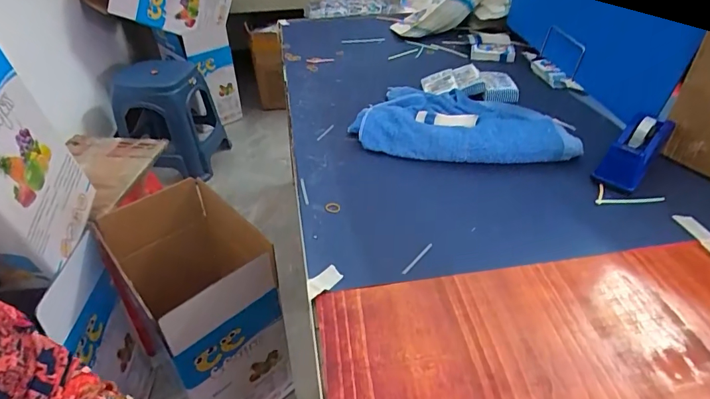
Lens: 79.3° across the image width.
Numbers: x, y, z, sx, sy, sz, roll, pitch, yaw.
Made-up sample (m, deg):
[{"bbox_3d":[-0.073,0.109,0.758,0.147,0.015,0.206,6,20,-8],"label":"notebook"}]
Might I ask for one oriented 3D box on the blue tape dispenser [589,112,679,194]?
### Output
[{"bbox_3d":[0.438,-0.081,0.665,0.065,0.095,0.136,29,48,34],"label":"blue tape dispenser"}]

